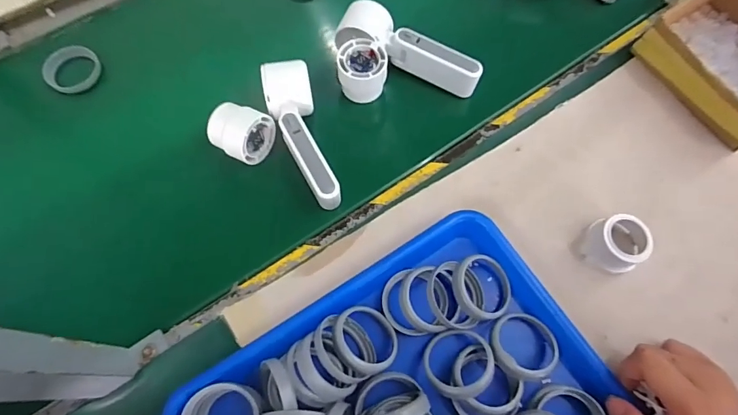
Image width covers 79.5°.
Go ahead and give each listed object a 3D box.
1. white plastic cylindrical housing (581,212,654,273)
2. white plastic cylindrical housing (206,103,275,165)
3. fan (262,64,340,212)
[{"bbox_3d":[0.233,0.034,0.419,0.050,0.039,0.047,0,71,-1],"label":"white plastic cylindrical housing"},{"bbox_3d":[-0.132,-0.077,0.456,0.049,0.045,0.052,27,73,8],"label":"white plastic cylindrical housing"},{"bbox_3d":[-0.069,-0.072,0.454,0.051,0.045,0.159,-14,72,-6],"label":"fan"}]

